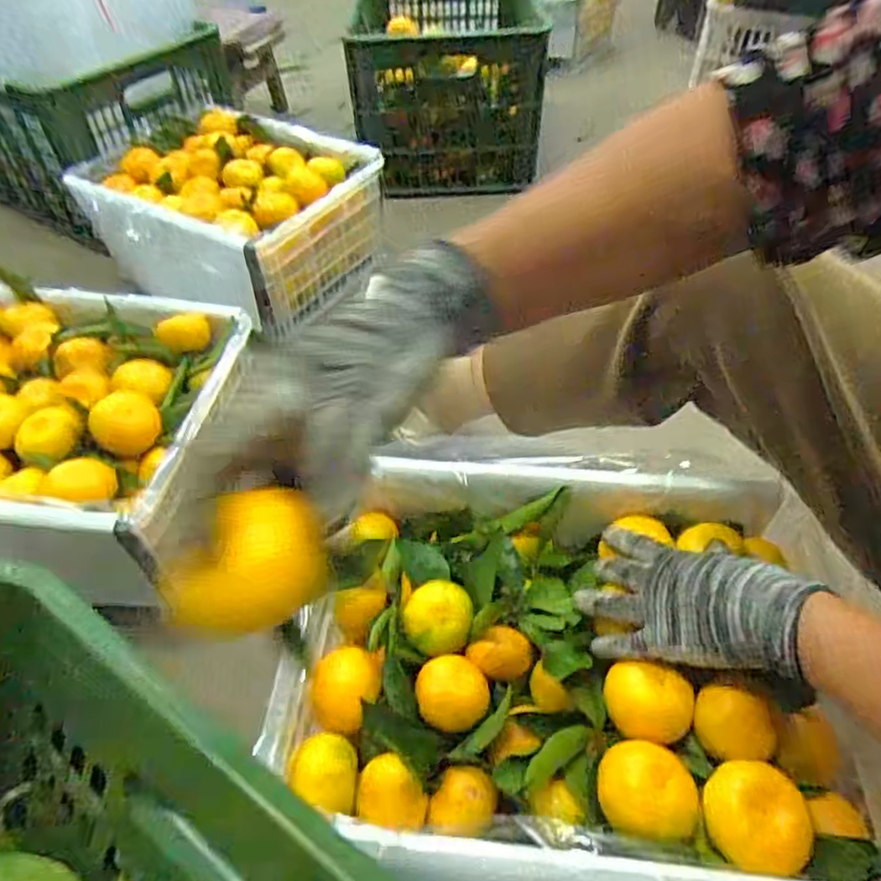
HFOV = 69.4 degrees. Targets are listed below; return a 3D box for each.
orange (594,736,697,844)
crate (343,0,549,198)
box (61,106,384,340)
[{"bbox_3d":[0.138,0.237,0.433,0.060,0.046,0.059,-1,49,1],"label":"orange"},{"bbox_3d":[0.027,-0.766,1.315,0.373,0.263,0.564,-1,49,1],"label":"crate"},{"bbox_3d":[-0.333,-0.354,1.010,0.389,0.165,0.320,24,54,21],"label":"box"}]

